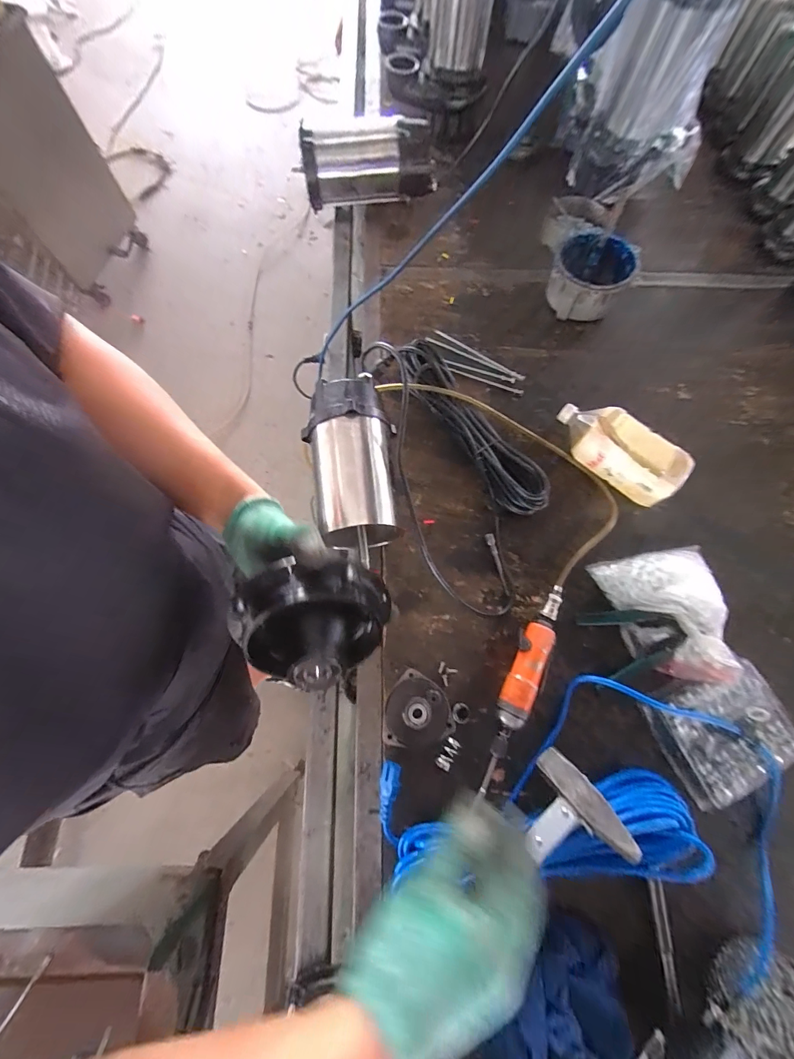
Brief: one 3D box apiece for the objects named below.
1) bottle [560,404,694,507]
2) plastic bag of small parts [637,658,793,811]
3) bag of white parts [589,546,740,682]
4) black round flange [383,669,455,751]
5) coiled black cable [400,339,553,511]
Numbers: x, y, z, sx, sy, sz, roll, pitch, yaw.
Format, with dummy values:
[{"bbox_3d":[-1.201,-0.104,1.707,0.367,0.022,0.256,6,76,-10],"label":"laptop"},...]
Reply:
[{"bbox_3d":[0.361,-0.136,0.619,0.210,0.078,0.093,43,75,11],"label":"bottle"},{"bbox_3d":[0.445,0.271,0.509,0.173,0.031,0.133,-22,74,-9],"label":"plastic bag of small parts"},{"bbox_3d":[0.407,0.124,0.545,0.173,0.060,0.191,-10,72,-5],"label":"bag of white parts"},{"bbox_3d":[0.032,0.246,0.507,0.092,0.020,0.094,1,72,-2],"label":"black round flange"},{"bbox_3d":[0.116,-0.169,0.631,0.085,0.063,0.357,-35,76,-13],"label":"coiled black cable"}]

